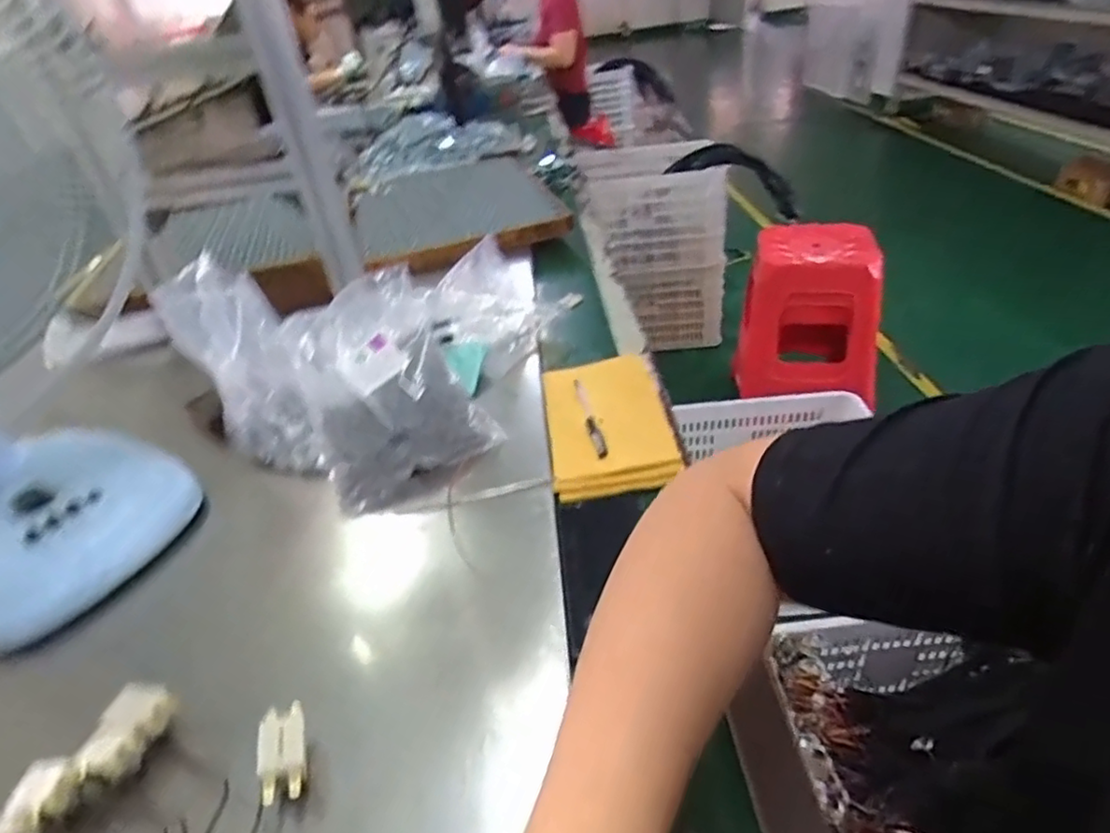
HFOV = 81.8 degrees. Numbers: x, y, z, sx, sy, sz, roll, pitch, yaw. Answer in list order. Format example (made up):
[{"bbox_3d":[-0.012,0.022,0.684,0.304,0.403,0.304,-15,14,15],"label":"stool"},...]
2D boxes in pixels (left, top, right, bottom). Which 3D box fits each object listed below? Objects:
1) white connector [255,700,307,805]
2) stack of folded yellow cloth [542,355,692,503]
[{"bbox_3d":[-0.173,0.208,0.405,0.025,0.020,0.060,-18,37,-15],"label":"white connector"},{"bbox_3d":[0.059,0.002,0.698,0.132,0.024,0.217,-7,35,0],"label":"stack of folded yellow cloth"}]

